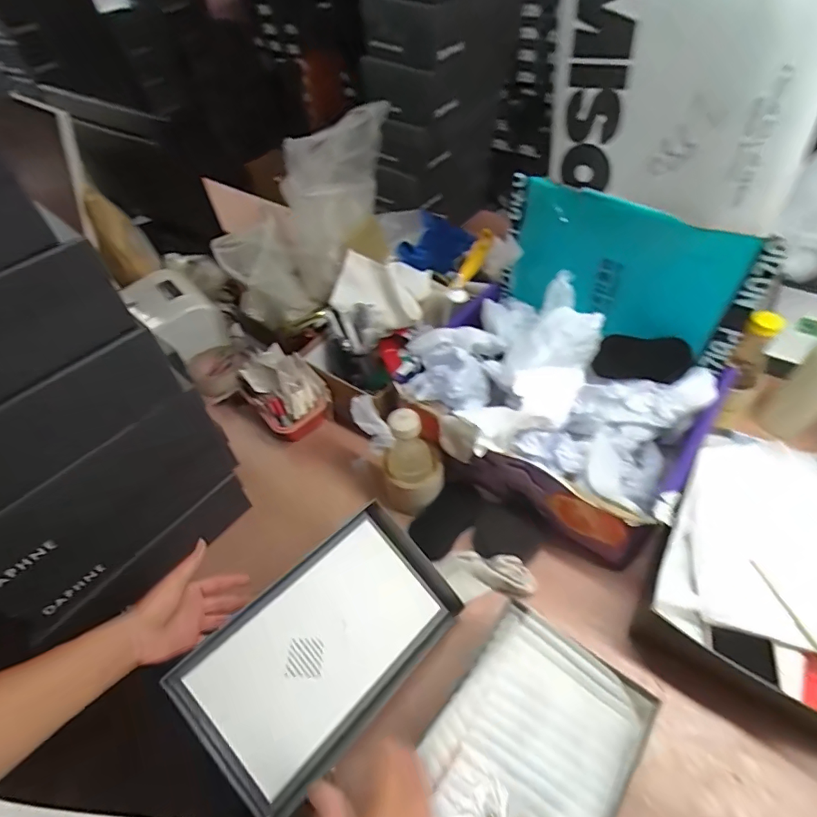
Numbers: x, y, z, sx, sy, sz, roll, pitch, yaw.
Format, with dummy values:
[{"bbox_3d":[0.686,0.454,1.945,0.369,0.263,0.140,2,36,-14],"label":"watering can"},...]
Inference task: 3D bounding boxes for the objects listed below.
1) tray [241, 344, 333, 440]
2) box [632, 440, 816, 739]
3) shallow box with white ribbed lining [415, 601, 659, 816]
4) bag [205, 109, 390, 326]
[{"bbox_3d":[-0.223,-0.035,0.850,0.113,0.104,0.164,-34,55,-21],"label":"tray"},{"bbox_3d":[0.463,0.198,0.595,0.284,0.107,0.317,28,58,26],"label":"box"},{"bbox_3d":[0.101,0.353,0.459,0.167,0.033,0.285,30,59,27],"label":"shallow box with white ribbed lining"},{"bbox_3d":[-0.169,-0.348,0.872,0.144,0.182,0.423,43,105,33],"label":"bag"}]

